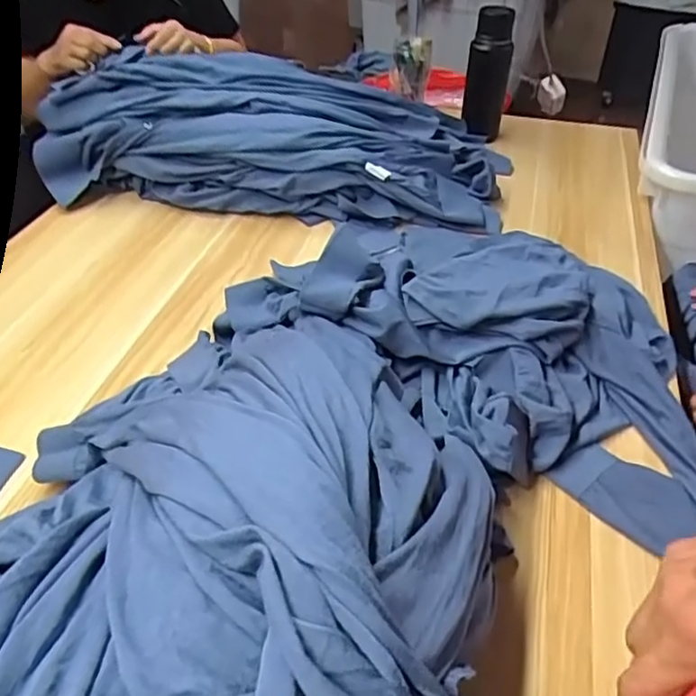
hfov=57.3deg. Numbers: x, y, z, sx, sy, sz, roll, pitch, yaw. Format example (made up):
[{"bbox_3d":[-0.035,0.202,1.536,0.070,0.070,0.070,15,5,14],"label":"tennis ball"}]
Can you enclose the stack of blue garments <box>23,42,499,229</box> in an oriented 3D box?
[{"bbox_3d":[-0.116,-0.379,1.106,0.762,0.196,0.287,5,43,3],"label":"stack of blue garments"}]

